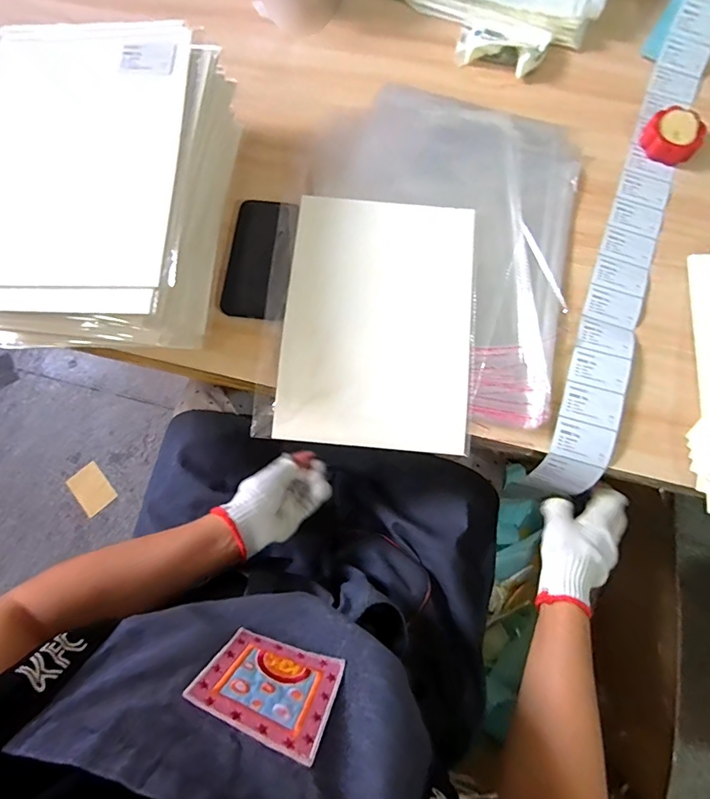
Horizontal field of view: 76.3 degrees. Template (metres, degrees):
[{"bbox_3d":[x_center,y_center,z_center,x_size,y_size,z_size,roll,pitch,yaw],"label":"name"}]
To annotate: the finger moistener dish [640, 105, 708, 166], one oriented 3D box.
[{"bbox_3d":[0.388,-0.322,0.549,0.063,0.025,0.060,0,77,-1],"label":"finger moistener dish"}]

